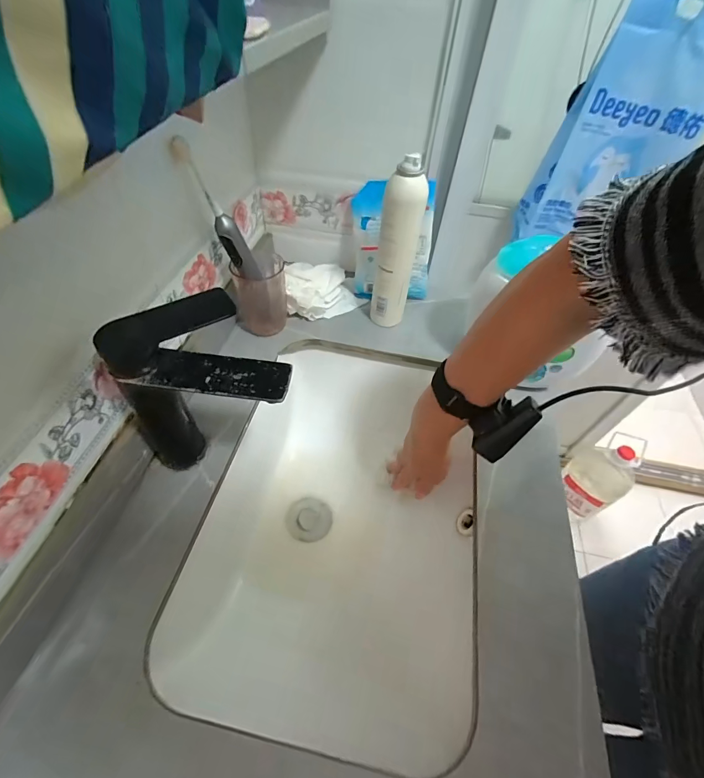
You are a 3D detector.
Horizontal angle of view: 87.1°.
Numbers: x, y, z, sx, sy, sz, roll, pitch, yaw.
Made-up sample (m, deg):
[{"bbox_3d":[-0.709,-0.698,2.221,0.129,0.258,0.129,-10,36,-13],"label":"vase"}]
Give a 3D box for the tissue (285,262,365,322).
[{"bbox_3d":[-0.050,-0.161,0.589,0.116,0.051,0.097,-12,53,-13],"label":"tissue"}]

